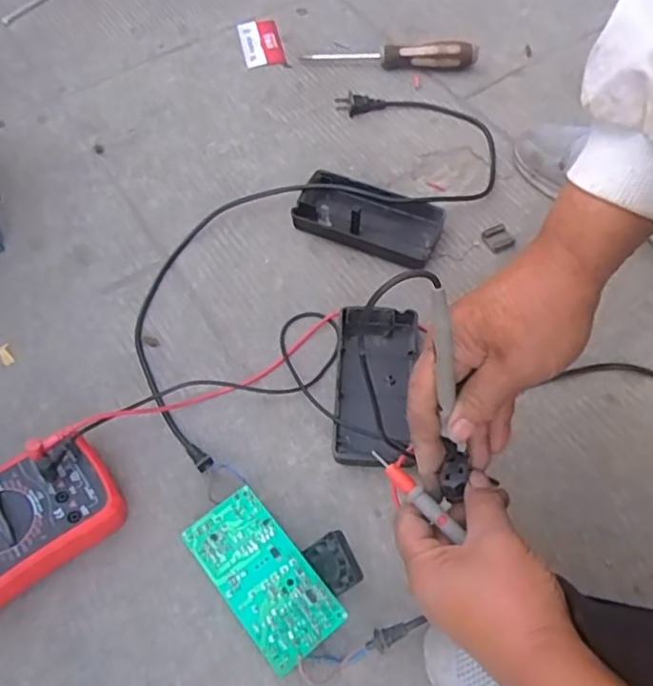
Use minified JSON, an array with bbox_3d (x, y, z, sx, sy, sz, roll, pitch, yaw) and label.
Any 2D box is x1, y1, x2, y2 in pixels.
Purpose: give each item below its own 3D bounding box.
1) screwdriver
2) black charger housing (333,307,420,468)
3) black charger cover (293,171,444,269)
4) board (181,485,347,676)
[{"bbox_3d":[0.079,-0.354,0.765,0.210,0.029,0.037,4,59,2],"label":"screwdriver"},{"bbox_3d":[0.044,0.034,0.543,0.070,0.025,0.143,2,59,1],"label":"black charger housing"},{"bbox_3d":[0.043,-0.126,0.638,0.142,0.028,0.072,22,61,12],"label":"black charger cover"},{"bbox_3d":[-0.046,0.172,0.459,0.062,0.035,0.119,-36,66,-20],"label":"board"}]

